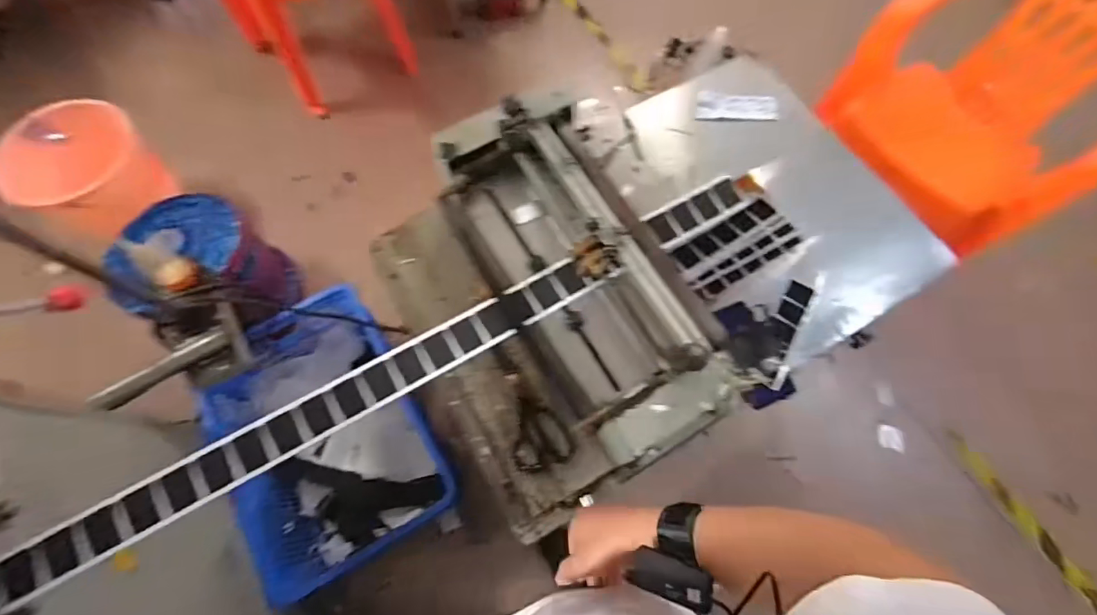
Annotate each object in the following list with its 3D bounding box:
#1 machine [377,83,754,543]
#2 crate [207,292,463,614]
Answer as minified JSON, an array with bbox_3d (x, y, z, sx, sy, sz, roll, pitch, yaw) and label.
[{"bbox_3d":[0.023,-0.010,0.708,0.419,0.243,0.503,-28,72,-10],"label":"machine"},{"bbox_3d":[-0.524,0.308,1.200,0.443,0.309,0.589,-28,73,-10],"label":"crate"}]

